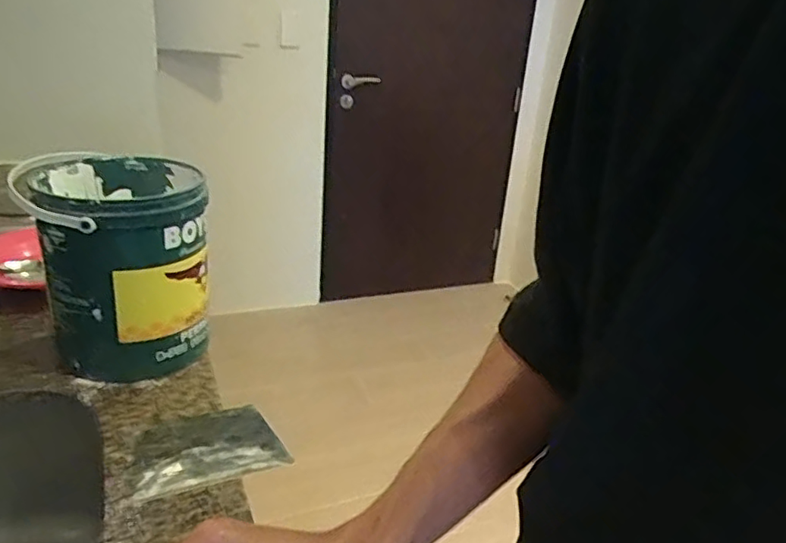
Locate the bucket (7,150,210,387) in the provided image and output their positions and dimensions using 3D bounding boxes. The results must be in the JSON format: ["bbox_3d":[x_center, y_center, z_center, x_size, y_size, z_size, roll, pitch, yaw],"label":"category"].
[{"bbox_3d":[-0.296,-0.008,0.665,0.168,0.202,0.171,-8,27,-24],"label":"bucket"}]

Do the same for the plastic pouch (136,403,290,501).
[{"bbox_3d":[-0.174,0.166,0.559,0.129,0.011,0.095,-12,29,-30],"label":"plastic pouch"}]

